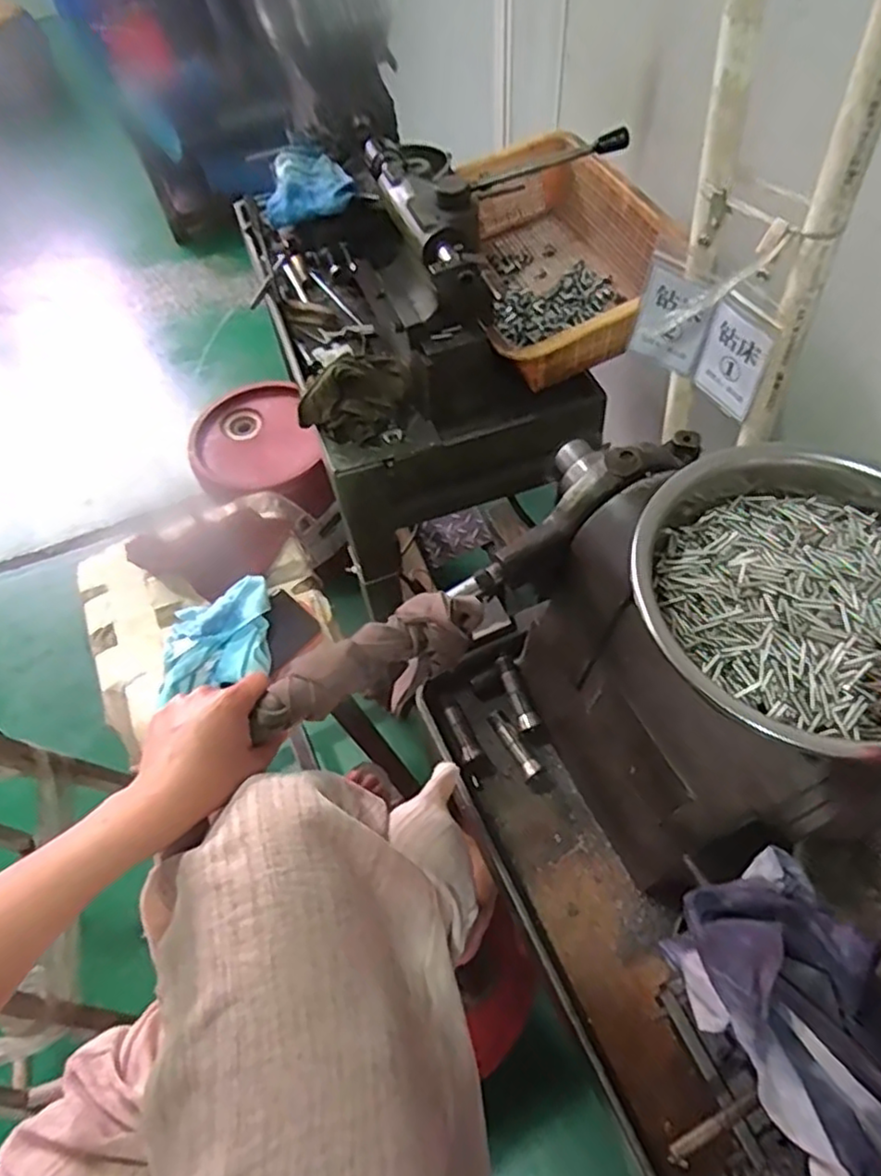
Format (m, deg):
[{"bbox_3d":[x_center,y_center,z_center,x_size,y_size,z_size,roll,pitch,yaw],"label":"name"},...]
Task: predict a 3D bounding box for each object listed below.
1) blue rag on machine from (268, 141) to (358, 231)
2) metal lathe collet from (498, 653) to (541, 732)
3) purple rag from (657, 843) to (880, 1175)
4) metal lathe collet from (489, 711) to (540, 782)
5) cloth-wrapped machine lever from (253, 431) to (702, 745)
[{"bbox_3d":[-0.162,-0.490,0.813,0.109,0.041,0.103,-13,58,-5],"label":"blue rag on machine"},{"bbox_3d":[0.075,0.103,0.654,0.019,0.012,0.076,-19,71,-8],"label":"metal lathe collet"},{"bbox_3d":[0.189,0.225,0.325,0.084,0.053,0.169,-20,58,-9],"label":"purple rag"},{"bbox_3d":[0.070,0.148,0.637,0.018,0.019,0.073,-26,59,-12],"label":"metal lathe collet"},{"bbox_3d":[-0.002,0.021,0.466,0.400,0.057,0.052,-37,62,-5],"label":"cloth-wrapped machine lever"}]

